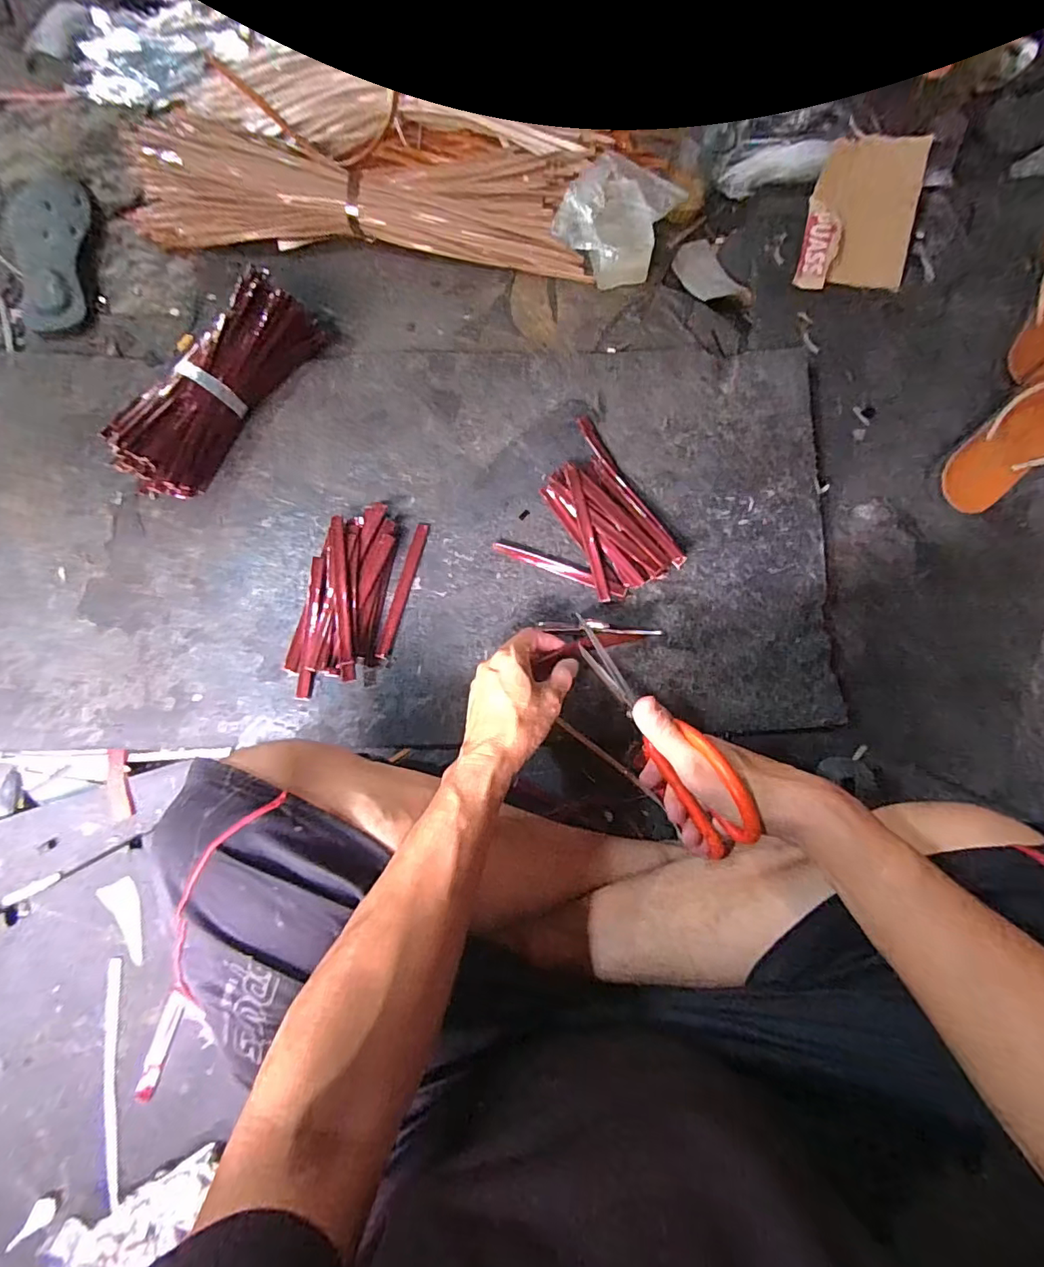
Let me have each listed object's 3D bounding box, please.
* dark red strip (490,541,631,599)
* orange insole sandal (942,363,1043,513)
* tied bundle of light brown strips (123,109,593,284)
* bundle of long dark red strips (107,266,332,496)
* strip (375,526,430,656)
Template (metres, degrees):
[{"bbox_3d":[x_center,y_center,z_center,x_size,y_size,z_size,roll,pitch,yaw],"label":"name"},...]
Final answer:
[{"bbox_3d":[0.040,-0.069,0.555,0.144,0.008,0.016,22,80,5],"label":"dark red strip"},{"bbox_3d":[0.548,-0.218,0.561,0.223,0.036,0.091,-40,81,6],"label":"orange insole sandal"},{"bbox_3d":[-0.196,-0.524,0.632,0.552,0.048,0.130,5,79,2],"label":"tied bundle of light brown strips"},{"bbox_3d":[-0.319,-0.260,0.558,0.077,0.066,0.261,37,84,6],"label":"bundle of long dark red strips"},{"bbox_3d":[-0.124,-0.045,0.552,0.013,0.004,0.146,15,80,4],"label":"strip"}]

